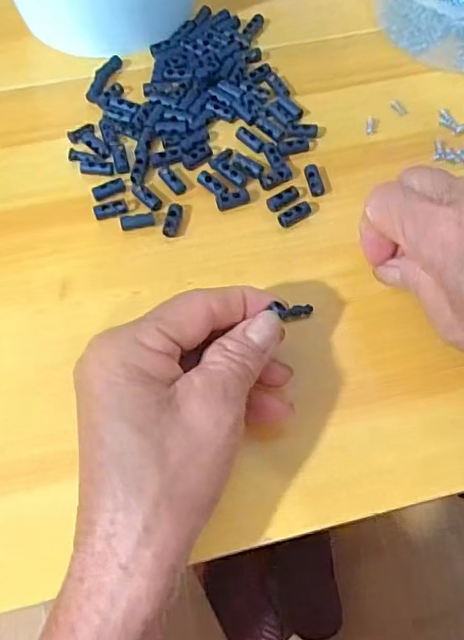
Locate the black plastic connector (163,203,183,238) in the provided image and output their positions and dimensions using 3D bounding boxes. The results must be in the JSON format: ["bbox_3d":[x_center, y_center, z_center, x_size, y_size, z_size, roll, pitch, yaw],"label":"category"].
[{"bbox_3d":[-0.032,-0.055,0.309,0.008,0.005,0.020,8,68,4],"label":"black plastic connector"}]

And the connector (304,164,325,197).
[{"bbox_3d":[0.046,-0.080,0.323,0.008,0.006,0.022,-12,68,-5],"label":"connector"}]

